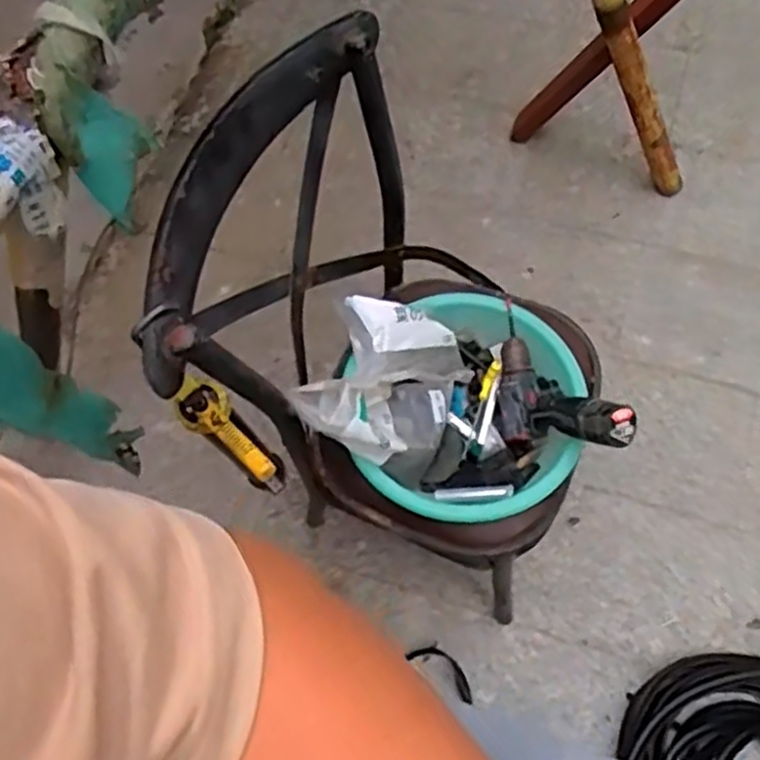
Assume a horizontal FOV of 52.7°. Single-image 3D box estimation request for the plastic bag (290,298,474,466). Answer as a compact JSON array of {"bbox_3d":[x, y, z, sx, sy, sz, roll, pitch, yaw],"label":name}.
[{"bbox_3d":[0.003,-0.002,1.025,0.171,0.136,0.231,27,71,13],"label":"plastic bag"}]

